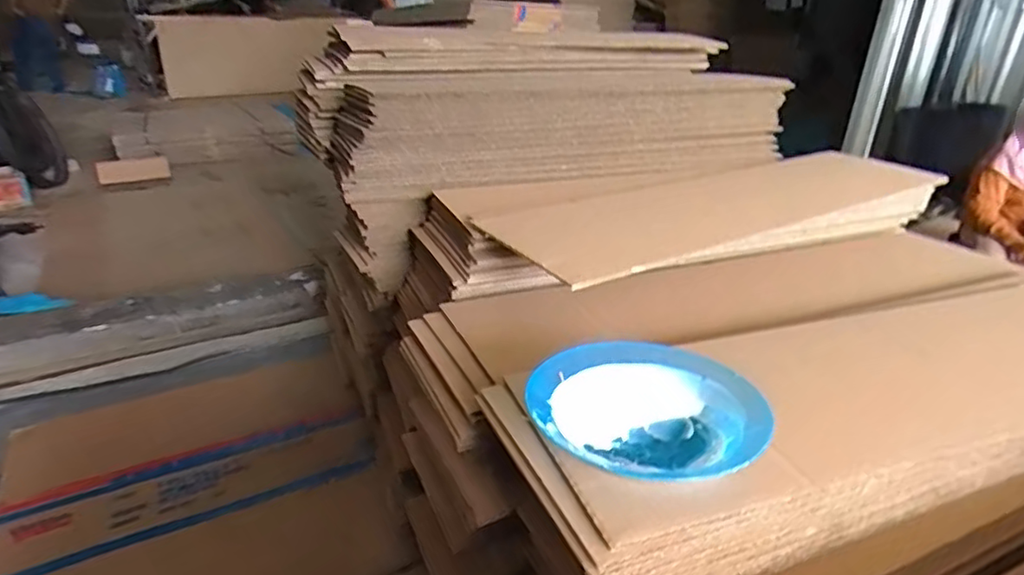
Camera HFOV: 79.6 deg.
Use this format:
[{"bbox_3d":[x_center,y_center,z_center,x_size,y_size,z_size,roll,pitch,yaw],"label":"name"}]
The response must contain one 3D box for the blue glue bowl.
[{"bbox_3d":[0.122,0.112,0.588,0.204,0.048,0.194,2,25,-1],"label":"blue glue bowl"}]

